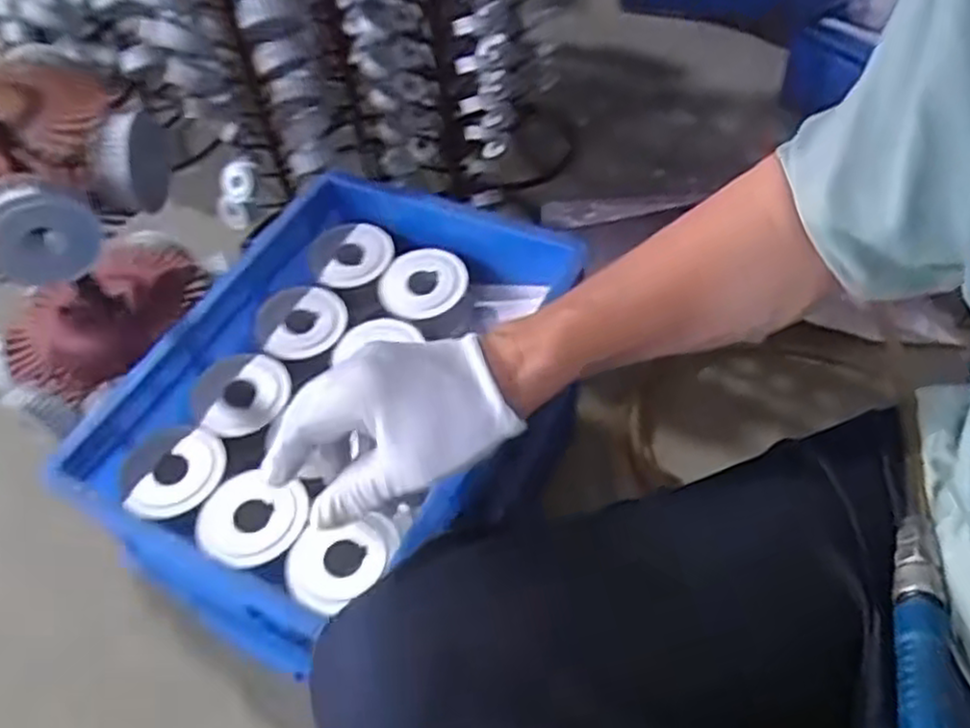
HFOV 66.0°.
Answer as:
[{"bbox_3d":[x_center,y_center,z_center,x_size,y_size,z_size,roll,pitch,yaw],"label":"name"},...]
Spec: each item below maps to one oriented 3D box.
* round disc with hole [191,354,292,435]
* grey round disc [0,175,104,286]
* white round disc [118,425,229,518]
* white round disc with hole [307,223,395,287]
[{"bbox_3d":[-0.214,0.024,0.660,0.070,0.027,0.081,8,53,12],"label":"round disc with hole"},{"bbox_3d":[-0.386,-0.111,0.650,0.094,0.098,0.038,-32,55,-19],"label":"grey round disc"},{"bbox_3d":[-0.256,0.088,0.614,0.083,0.019,0.075,-39,58,-23],"label":"white round disc"},{"bbox_3d":[-0.135,-0.110,0.753,0.083,0.017,0.063,-20,72,-9],"label":"white round disc with hole"}]

